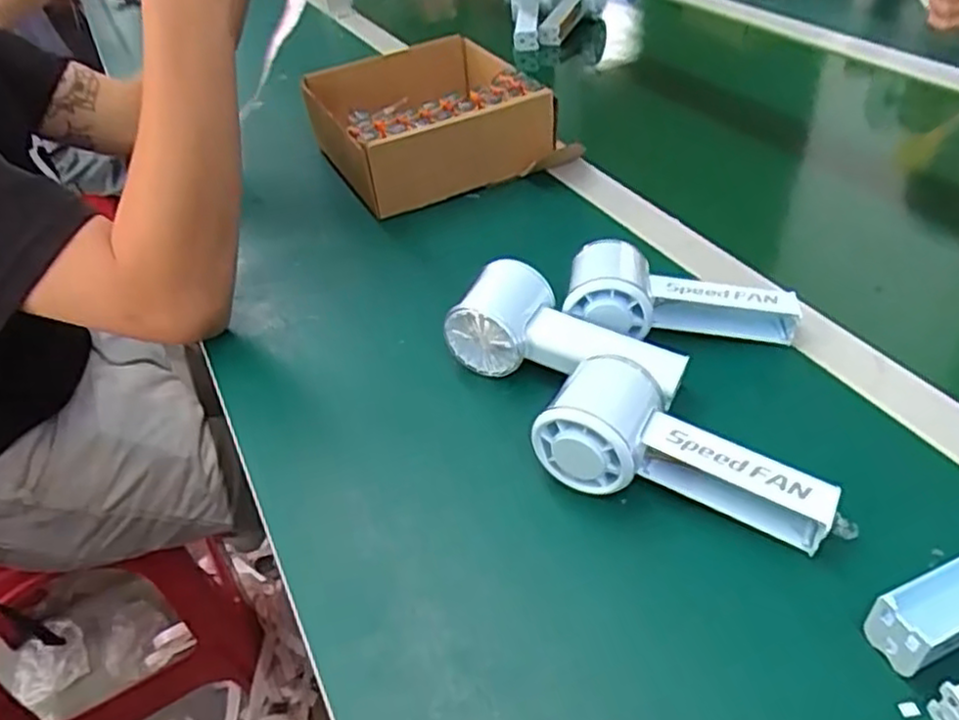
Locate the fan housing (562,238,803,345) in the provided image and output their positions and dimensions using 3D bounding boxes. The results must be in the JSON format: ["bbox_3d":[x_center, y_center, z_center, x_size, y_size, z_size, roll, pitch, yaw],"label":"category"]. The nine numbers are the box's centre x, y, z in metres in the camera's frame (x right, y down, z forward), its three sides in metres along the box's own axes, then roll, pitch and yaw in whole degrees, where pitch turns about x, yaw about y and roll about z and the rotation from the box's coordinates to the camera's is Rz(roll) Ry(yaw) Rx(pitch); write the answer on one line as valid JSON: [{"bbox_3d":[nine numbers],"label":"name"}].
[{"bbox_3d":[0.132,-0.048,0.493,0.156,0.048,0.074,-4,39,0],"label":"fan housing"}]

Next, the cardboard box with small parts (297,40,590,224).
[{"bbox_3d":[-0.048,-0.242,0.717,0.214,0.077,0.206,-17,42,-12],"label":"cardboard box with small parts"}]

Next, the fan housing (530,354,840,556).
[{"bbox_3d":[0.111,0.044,0.388,0.148,0.052,0.065,13,42,19],"label":"fan housing"}]

